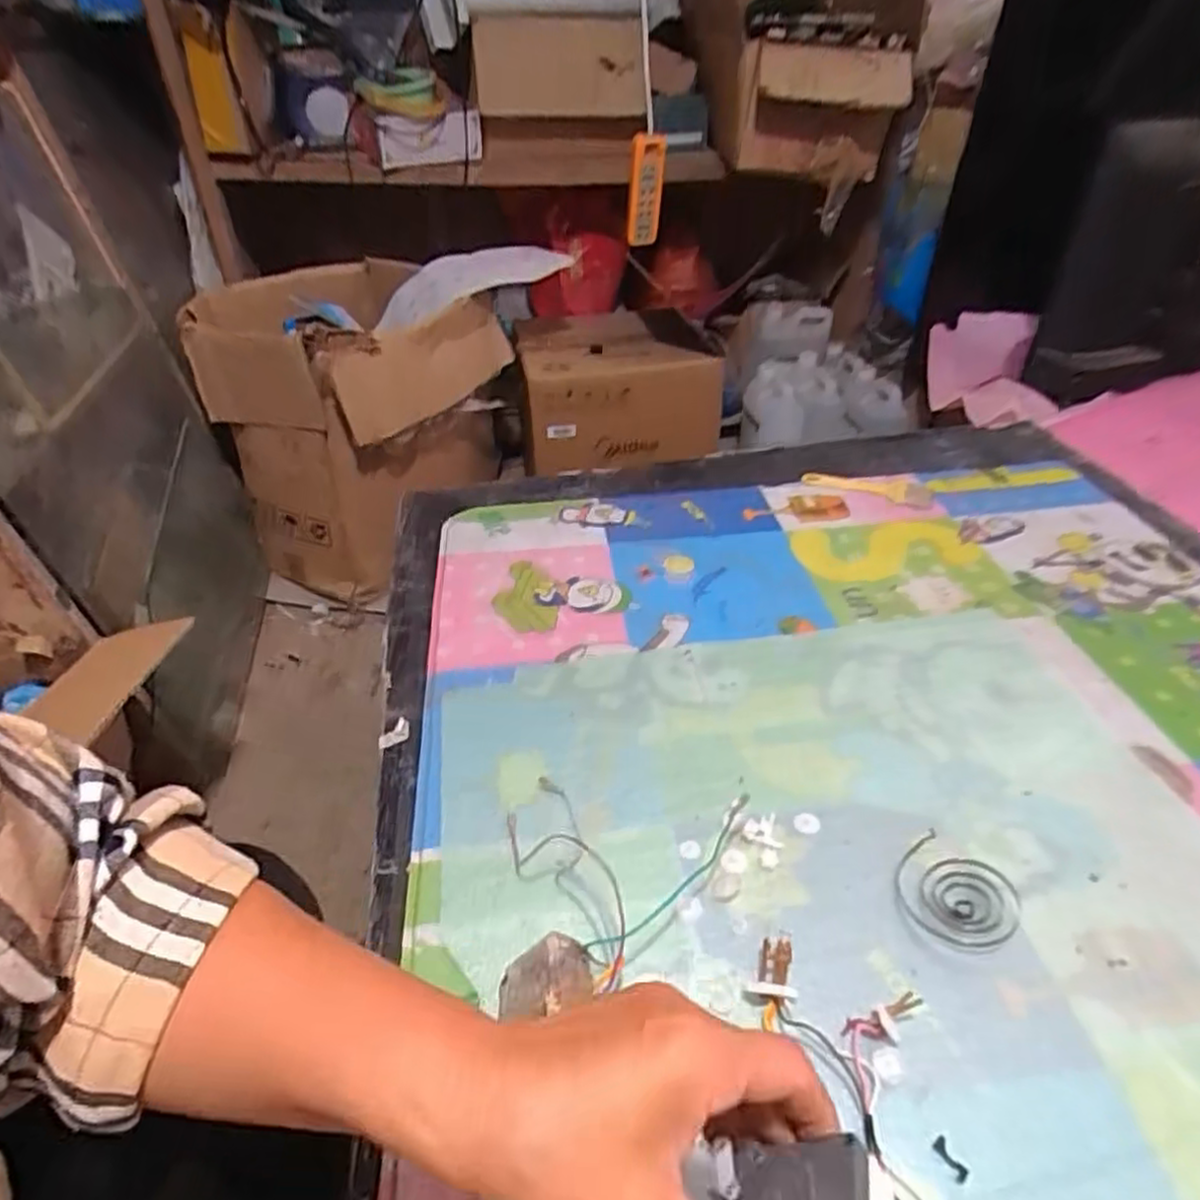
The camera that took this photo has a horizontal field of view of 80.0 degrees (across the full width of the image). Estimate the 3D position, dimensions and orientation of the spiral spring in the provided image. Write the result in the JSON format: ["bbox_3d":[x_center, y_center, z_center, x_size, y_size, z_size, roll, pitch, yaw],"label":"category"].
[{"bbox_3d":[0.259,0.214,0.519,0.078,0.010,0.075,28,47,32],"label":"spiral spring"}]

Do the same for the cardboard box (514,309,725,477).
[{"bbox_3d":[0.027,-0.420,1.421,0.370,0.200,0.371,-4,38,-3],"label":"cardboard box"}]

